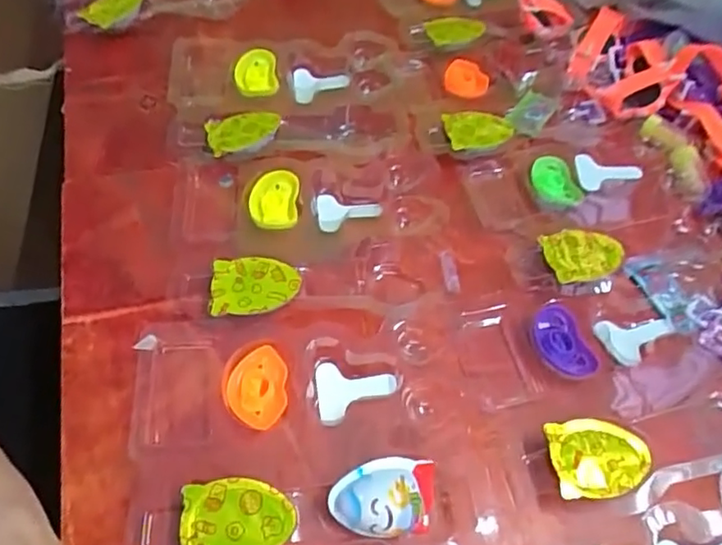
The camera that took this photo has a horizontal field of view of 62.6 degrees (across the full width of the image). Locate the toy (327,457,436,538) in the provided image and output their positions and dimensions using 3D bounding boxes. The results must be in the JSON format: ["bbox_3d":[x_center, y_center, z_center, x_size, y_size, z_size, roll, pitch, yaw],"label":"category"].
[{"bbox_3d":[0.011,0.111,0.288,0.050,0.026,0.033,-4,56,-8],"label":"toy"}]

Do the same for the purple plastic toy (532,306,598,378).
[{"bbox_3d":[0.120,0.042,0.354,0.029,0.004,0.045,-14,58,-14],"label":"purple plastic toy"}]

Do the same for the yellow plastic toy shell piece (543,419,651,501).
[{"bbox_3d":[0.123,0.096,0.309,0.049,0.007,0.039,-1,55,-6],"label":"yellow plastic toy shell piece"}]

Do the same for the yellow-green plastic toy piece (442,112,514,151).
[{"bbox_3d":[0.087,-0.104,0.443,0.051,0.011,0.034,-6,56,-9],"label":"yellow-green plastic toy piece"}]

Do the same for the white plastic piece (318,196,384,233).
[{"bbox_3d":[-0.008,-0.043,0.403,0.043,0.007,0.035,-2,55,-6],"label":"white plastic piece"}]

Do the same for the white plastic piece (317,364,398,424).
[{"bbox_3d":[-0.003,0.064,0.331,0.042,0.008,0.032,-4,56,-8],"label":"white plastic piece"}]

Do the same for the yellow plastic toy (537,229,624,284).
[{"bbox_3d":[0.143,-0.013,0.383,0.052,0.008,0.039,-10,57,-12],"label":"yellow plastic toy"}]

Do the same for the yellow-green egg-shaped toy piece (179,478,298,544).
[{"bbox_3d":[-0.058,0.120,0.281,0.052,0.016,0.038,-2,55,-6],"label":"yellow-green egg-shaped toy piece"}]

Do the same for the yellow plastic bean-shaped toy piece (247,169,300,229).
[{"bbox_3d":[-0.058,-0.046,0.394,0.032,0.013,0.044,1,55,-4],"label":"yellow plastic bean-shaped toy piece"}]

